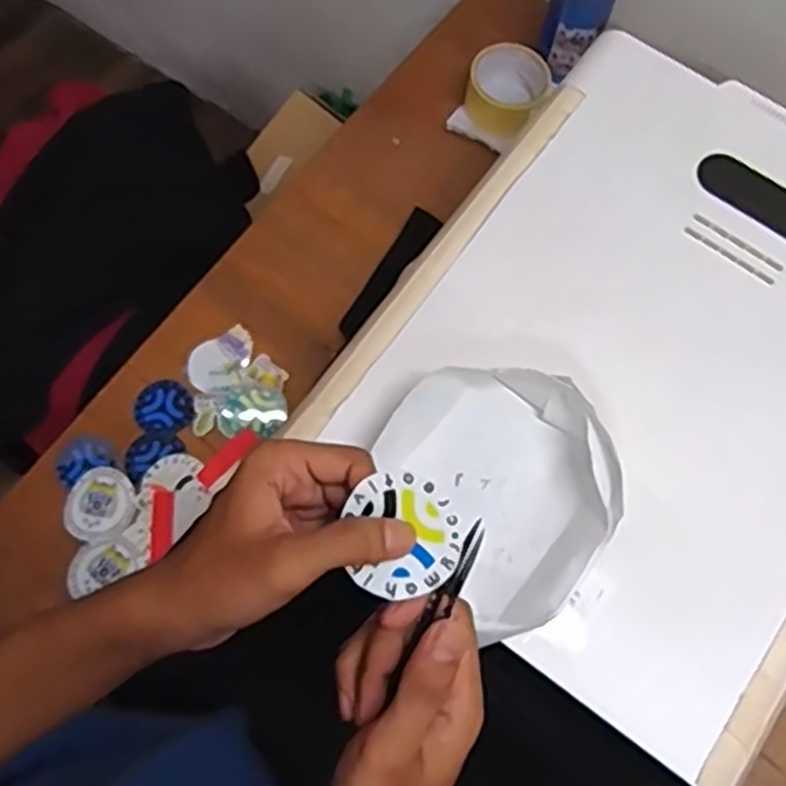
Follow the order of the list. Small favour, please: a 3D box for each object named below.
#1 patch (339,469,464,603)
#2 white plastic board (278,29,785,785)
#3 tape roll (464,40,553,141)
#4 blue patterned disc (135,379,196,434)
[{"bbox_3d":[0.005,0.065,0.355,0.050,0.005,0.058,-3,91,9],"label":"patch"},{"bbox_3d":[0.210,-0.033,0.605,0.396,0.020,0.494,36,75,9],"label":"white plastic board"},{"bbox_3d":[0.125,-0.338,0.857,0.084,0.038,0.092,0,72,-1],"label":"tape roll"},{"bbox_3d":[-0.218,0.013,0.745,0.055,0.005,0.049,8,72,1],"label":"blue patterned disc"}]

